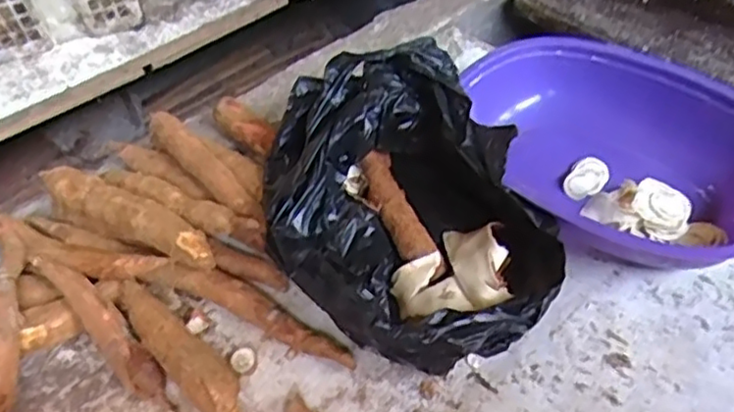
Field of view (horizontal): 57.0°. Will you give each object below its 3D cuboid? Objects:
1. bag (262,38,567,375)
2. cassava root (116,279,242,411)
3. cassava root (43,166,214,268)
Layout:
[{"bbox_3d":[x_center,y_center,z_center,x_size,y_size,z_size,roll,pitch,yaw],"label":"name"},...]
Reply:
[{"bbox_3d":[0.027,0.000,0.564,0.211,0.100,0.283,-17,49,-8],"label":"bag"},{"bbox_3d":[-0.149,0.114,0.539,0.038,0.035,0.163,-38,54,-24],"label":"cassava root"},{"bbox_3d":[-0.209,0.010,0.607,0.198,0.044,0.043,20,54,23],"label":"cassava root"}]

